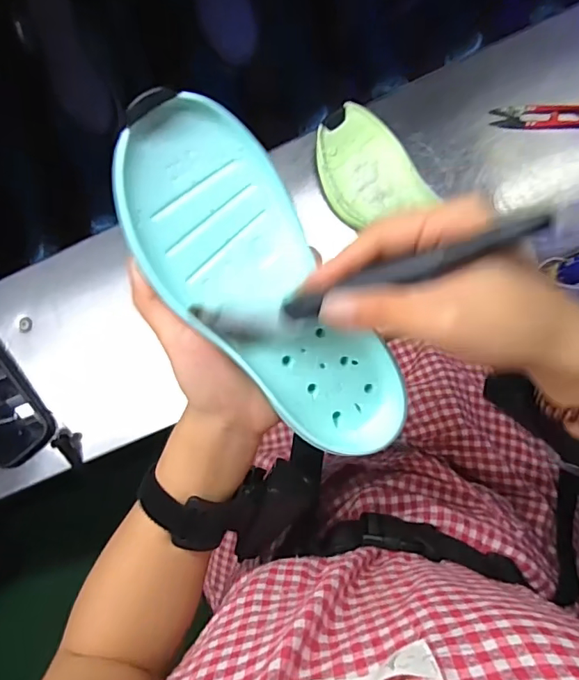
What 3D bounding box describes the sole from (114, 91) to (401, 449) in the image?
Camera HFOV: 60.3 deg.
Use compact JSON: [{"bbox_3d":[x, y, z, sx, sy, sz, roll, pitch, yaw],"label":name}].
[{"bbox_3d":[-0.014,-0.022,0.260,0.078,0.038,0.197,-35,102,3],"label":"sole"}]

